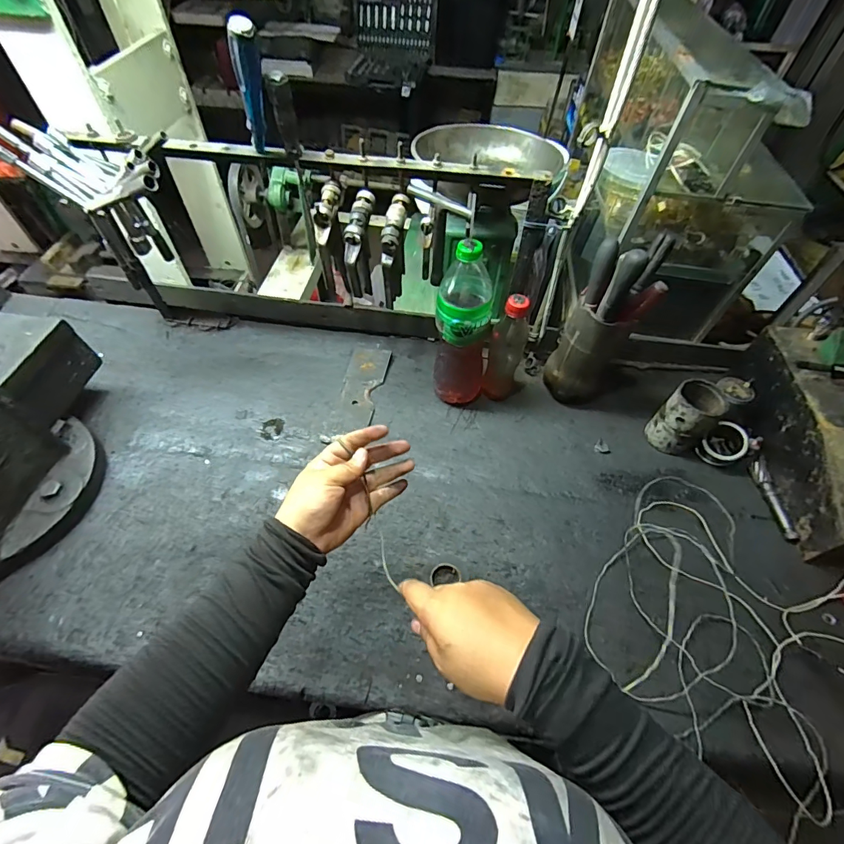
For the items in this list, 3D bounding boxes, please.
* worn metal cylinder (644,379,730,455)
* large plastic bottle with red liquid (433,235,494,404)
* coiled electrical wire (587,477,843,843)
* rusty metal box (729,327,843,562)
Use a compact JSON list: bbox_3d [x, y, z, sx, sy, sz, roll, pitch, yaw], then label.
[{"bbox_3d":[0.405,-0.006,0.642,0.076,0.099,0.074,-35,63,-23],"label":"worn metal cylinder"},{"bbox_3d":[0.062,-0.129,0.620,0.083,0.271,0.066,8,55,3],"label":"large plastic bottle with red liquid"},{"bbox_3d":[0.420,0.232,0.501,0.367,0.077,0.341,1,55,-2],"label":"coiled electrical wire"},{"bbox_3d":[0.621,0.018,0.608,0.189,0.134,0.346,4,55,1],"label":"rusty metal box"}]

